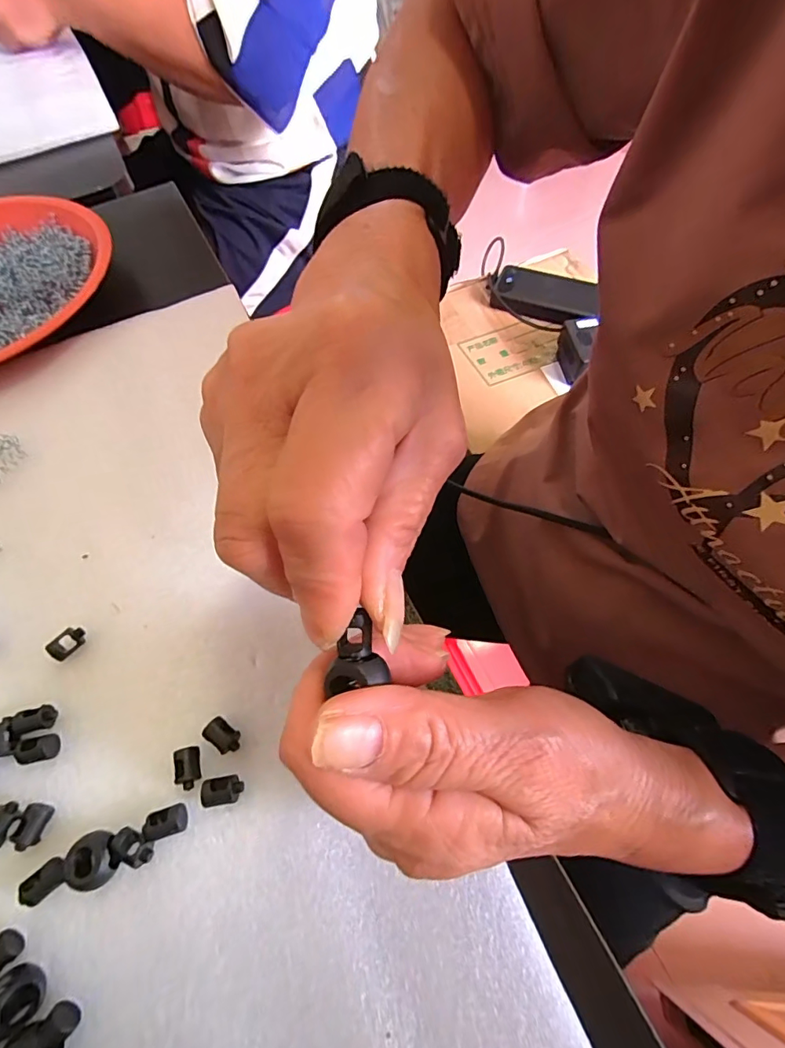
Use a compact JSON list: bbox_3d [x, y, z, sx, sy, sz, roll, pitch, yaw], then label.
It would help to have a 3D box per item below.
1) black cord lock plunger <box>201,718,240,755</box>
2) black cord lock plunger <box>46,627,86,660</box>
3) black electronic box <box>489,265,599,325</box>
[{"bbox_3d":[-0.067,0.084,0.191,0.014,0.009,0.009,29,65,17],"label":"black cord lock plunger"},{"bbox_3d":[-0.145,0.052,0.213,0.011,0.006,0.015,39,68,20],"label":"black cord lock plunger"},{"bbox_3d":[0.219,-0.328,0.684,0.145,0.034,0.068,20,63,12],"label":"black electronic box"}]

